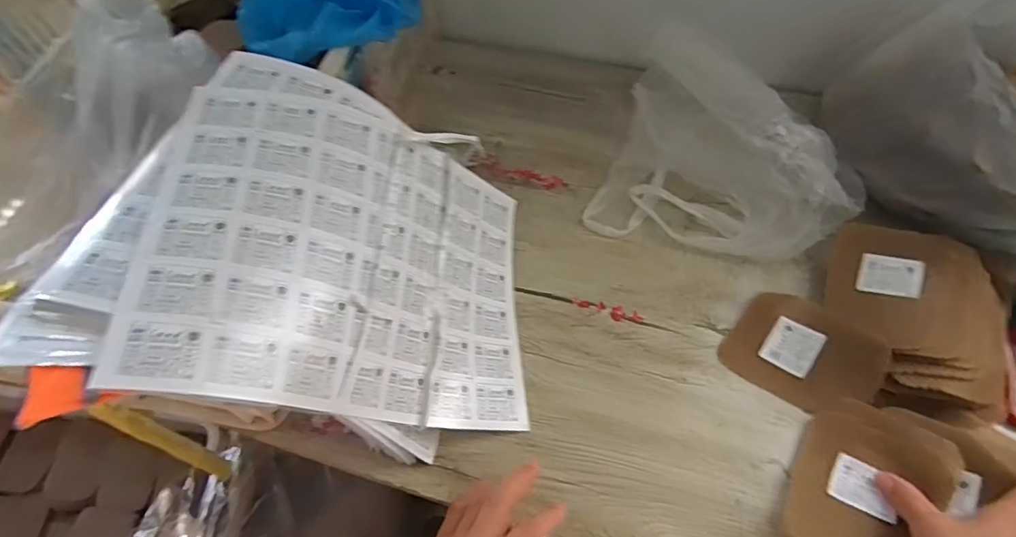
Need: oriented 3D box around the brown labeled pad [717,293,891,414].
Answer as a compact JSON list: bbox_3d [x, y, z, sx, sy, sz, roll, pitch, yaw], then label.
[{"bbox_3d":[0.268,0.075,0.494,0.122,0.011,0.095,26,76,30],"label":"brown labeled pad"}]

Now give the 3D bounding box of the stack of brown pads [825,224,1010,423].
[{"bbox_3d":[0.369,0.041,0.499,0.132,0.059,0.174,7,57,8],"label":"stack of brown pads"}]

